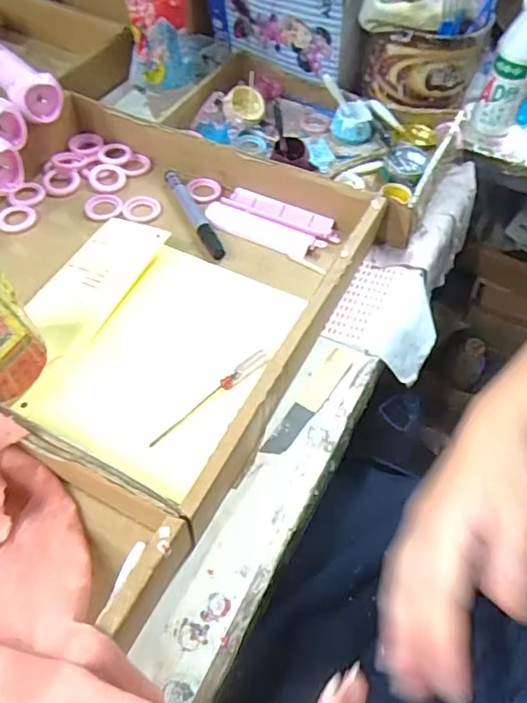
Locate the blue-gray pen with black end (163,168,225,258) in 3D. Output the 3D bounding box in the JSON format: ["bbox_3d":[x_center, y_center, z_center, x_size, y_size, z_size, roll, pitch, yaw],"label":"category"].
[{"bbox_3d":[-0.068,-0.138,0.531,0.017,0.012,0.131,-20,58,-16],"label":"blue-gray pen with black end"}]

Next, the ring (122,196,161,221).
[{"bbox_3d":[-0.125,-0.148,0.542,0.037,0.004,0.039,1,55,-2],"label":"ring"}]

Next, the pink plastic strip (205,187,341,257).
[{"bbox_3d":[0.009,-0.132,0.534,0.128,0.013,0.059,22,57,12],"label":"pink plastic strip"}]

